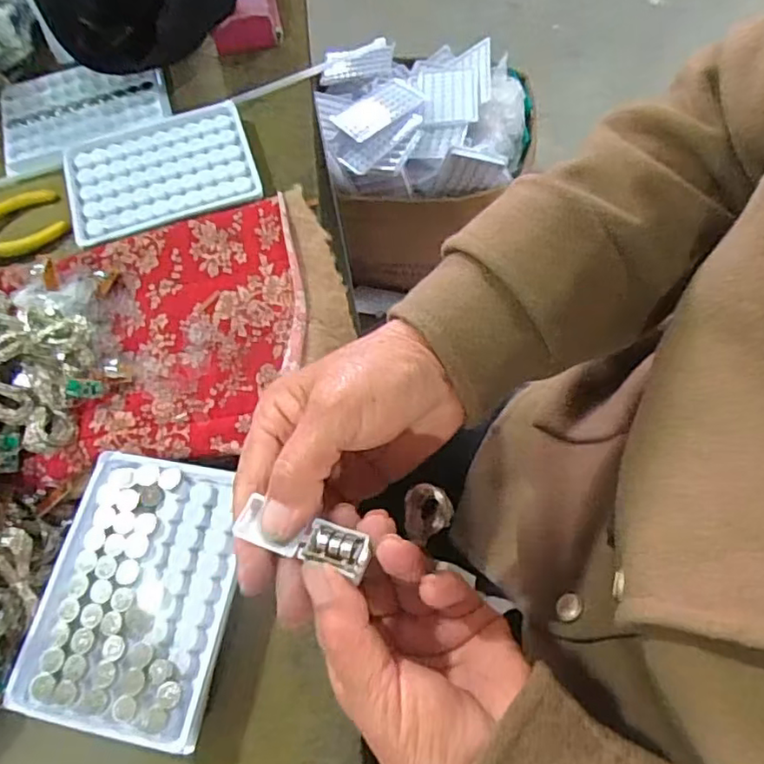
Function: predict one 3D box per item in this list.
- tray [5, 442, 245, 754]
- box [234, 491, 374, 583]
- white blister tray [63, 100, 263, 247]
[{"bbox_3d":[-0.122,0.102,0.307,0.092,0.010,0.127,10,65,2],"label":"tray"},{"bbox_3d":[-0.031,0.062,0.246,0.051,0.007,0.018,12,65,8],"label":"box"},{"bbox_3d":[-0.157,-0.150,0.432,0.127,0.011,0.097,-17,65,-5],"label":"white blister tray"}]

